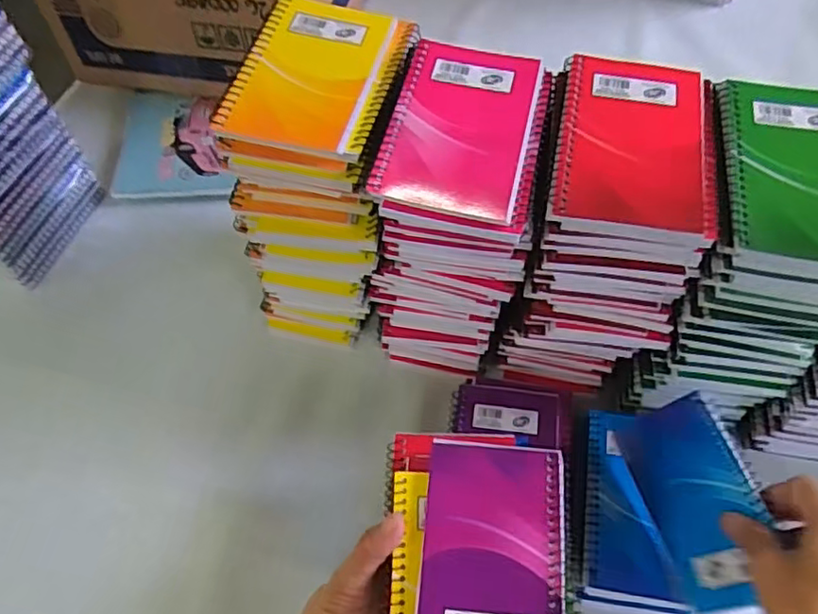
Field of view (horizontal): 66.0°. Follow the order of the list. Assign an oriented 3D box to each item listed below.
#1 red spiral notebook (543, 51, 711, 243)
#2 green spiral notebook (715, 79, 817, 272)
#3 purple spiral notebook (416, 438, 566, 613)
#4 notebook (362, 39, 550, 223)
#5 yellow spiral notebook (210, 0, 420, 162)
[{"bbox_3d":[0.129,-0.098,0.371,0.081,0.009,0.127,10,60,7],"label":"red spiral notebook"},{"bbox_3d":[0.227,-0.075,0.355,0.092,0.013,0.134,9,60,6],"label":"green spiral notebook"},{"bbox_3d":[0.048,0.145,0.365,0.081,0.011,0.132,6,60,4],"label":"purple spiral notebook"},{"bbox_3d":[0.032,-0.111,0.379,0.081,0.008,0.129,12,61,8],"label":"notebook"},{"bbox_3d":[-0.057,-0.148,0.402,0.095,0.013,0.128,12,61,8],"label":"yellow spiral notebook"}]

